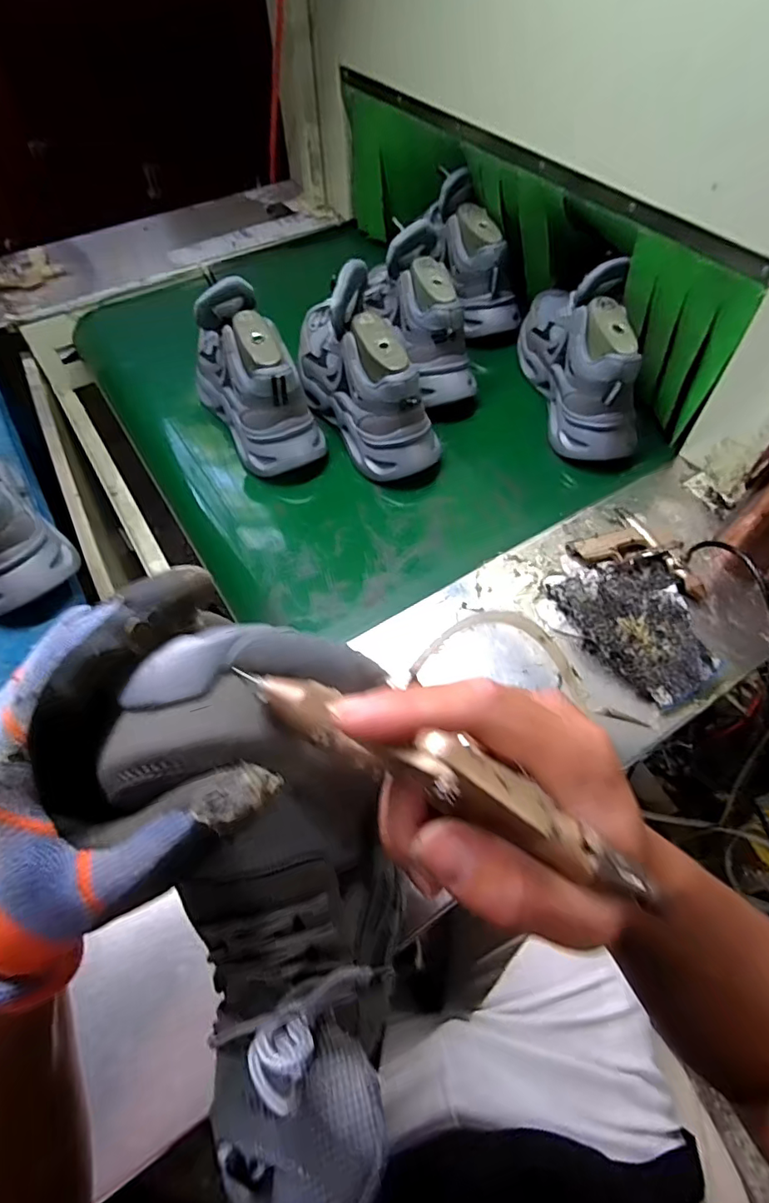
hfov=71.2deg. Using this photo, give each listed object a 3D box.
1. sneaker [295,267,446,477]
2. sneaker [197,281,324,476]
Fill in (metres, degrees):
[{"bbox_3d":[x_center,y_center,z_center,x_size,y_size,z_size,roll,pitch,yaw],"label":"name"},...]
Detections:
[{"bbox_3d":[-0.027,-0.293,0.661,0.092,0.166,0.256,-23,60,-15],"label":"sneaker"},{"bbox_3d":[-0.169,-0.278,0.681,0.097,0.169,0.234,-26,61,-16],"label":"sneaker"}]

